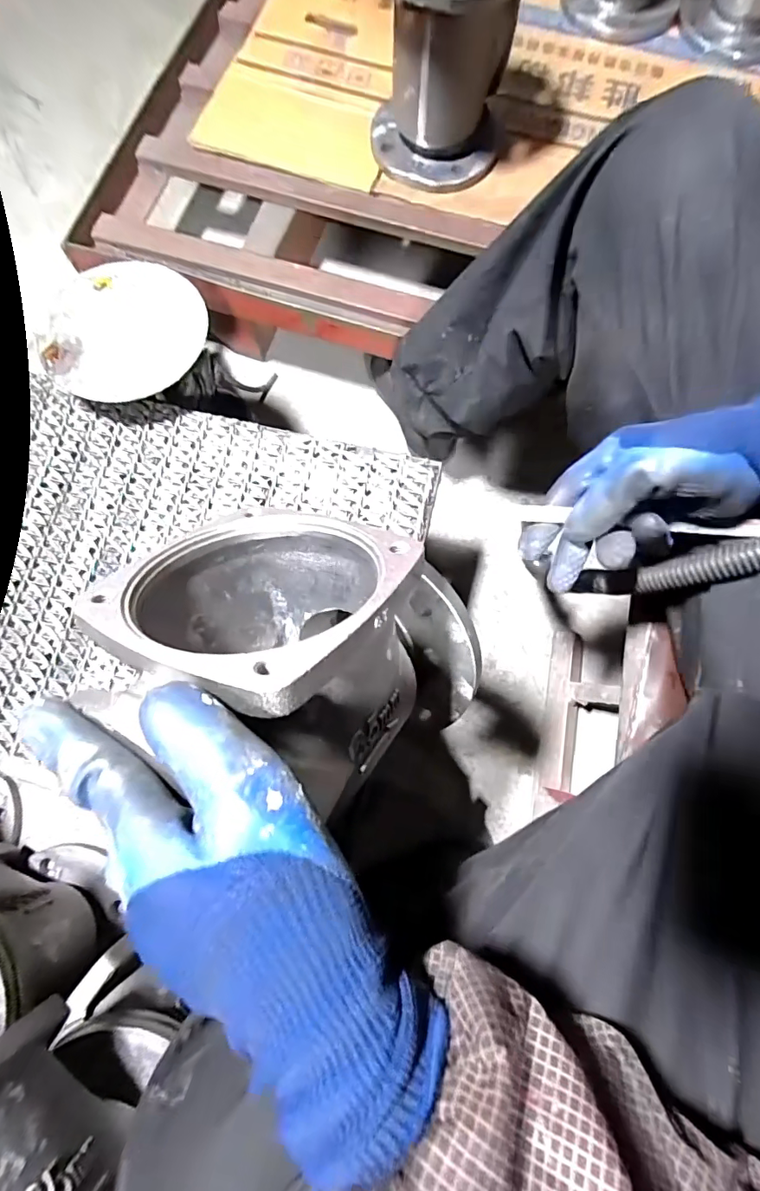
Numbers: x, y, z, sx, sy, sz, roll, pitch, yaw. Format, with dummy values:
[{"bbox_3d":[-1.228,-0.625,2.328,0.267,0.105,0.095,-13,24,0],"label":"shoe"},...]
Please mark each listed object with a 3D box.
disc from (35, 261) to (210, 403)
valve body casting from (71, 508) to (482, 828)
[{"bbox_3d":[-0.265,-0.274,0.508,0.164,0.015,0.156,0,75,1],"label":"disc"},{"bbox_3d":[-0.056,0.047,0.309,0.159,0.160,0.185,15,38,35],"label":"valve body casting"}]

